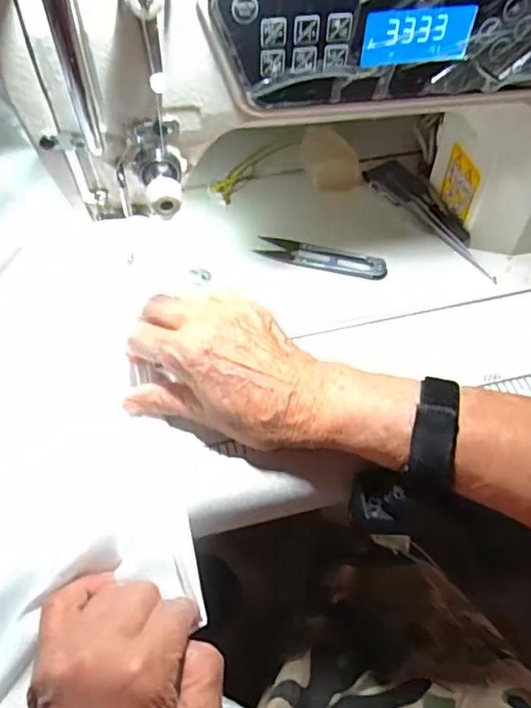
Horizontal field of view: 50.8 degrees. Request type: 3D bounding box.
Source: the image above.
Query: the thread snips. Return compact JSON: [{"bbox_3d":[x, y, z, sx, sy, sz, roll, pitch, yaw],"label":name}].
[{"bbox_3d":[0.043,-0.075,0.425,0.099,0.010,0.024,16,56,11],"label":"thread snips"}]

